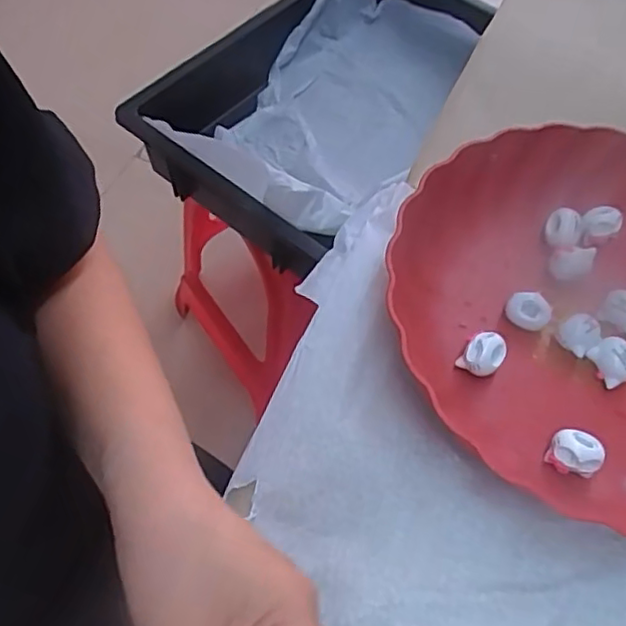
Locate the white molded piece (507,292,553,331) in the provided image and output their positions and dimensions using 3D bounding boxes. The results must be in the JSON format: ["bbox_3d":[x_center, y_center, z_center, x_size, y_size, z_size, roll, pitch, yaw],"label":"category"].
[{"bbox_3d":[0.126,0.000,0.371,0.023,0.021,0.016,14,60,5],"label":"white molded piece"}]

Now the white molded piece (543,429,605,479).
[{"bbox_3d":[0.137,0.073,0.331,0.024,0.020,0.019,14,60,5],"label":"white molded piece"}]

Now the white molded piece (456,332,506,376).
[{"bbox_3d":[0.095,0.025,0.355,0.020,0.022,0.021,41,65,18],"label":"white molded piece"}]

